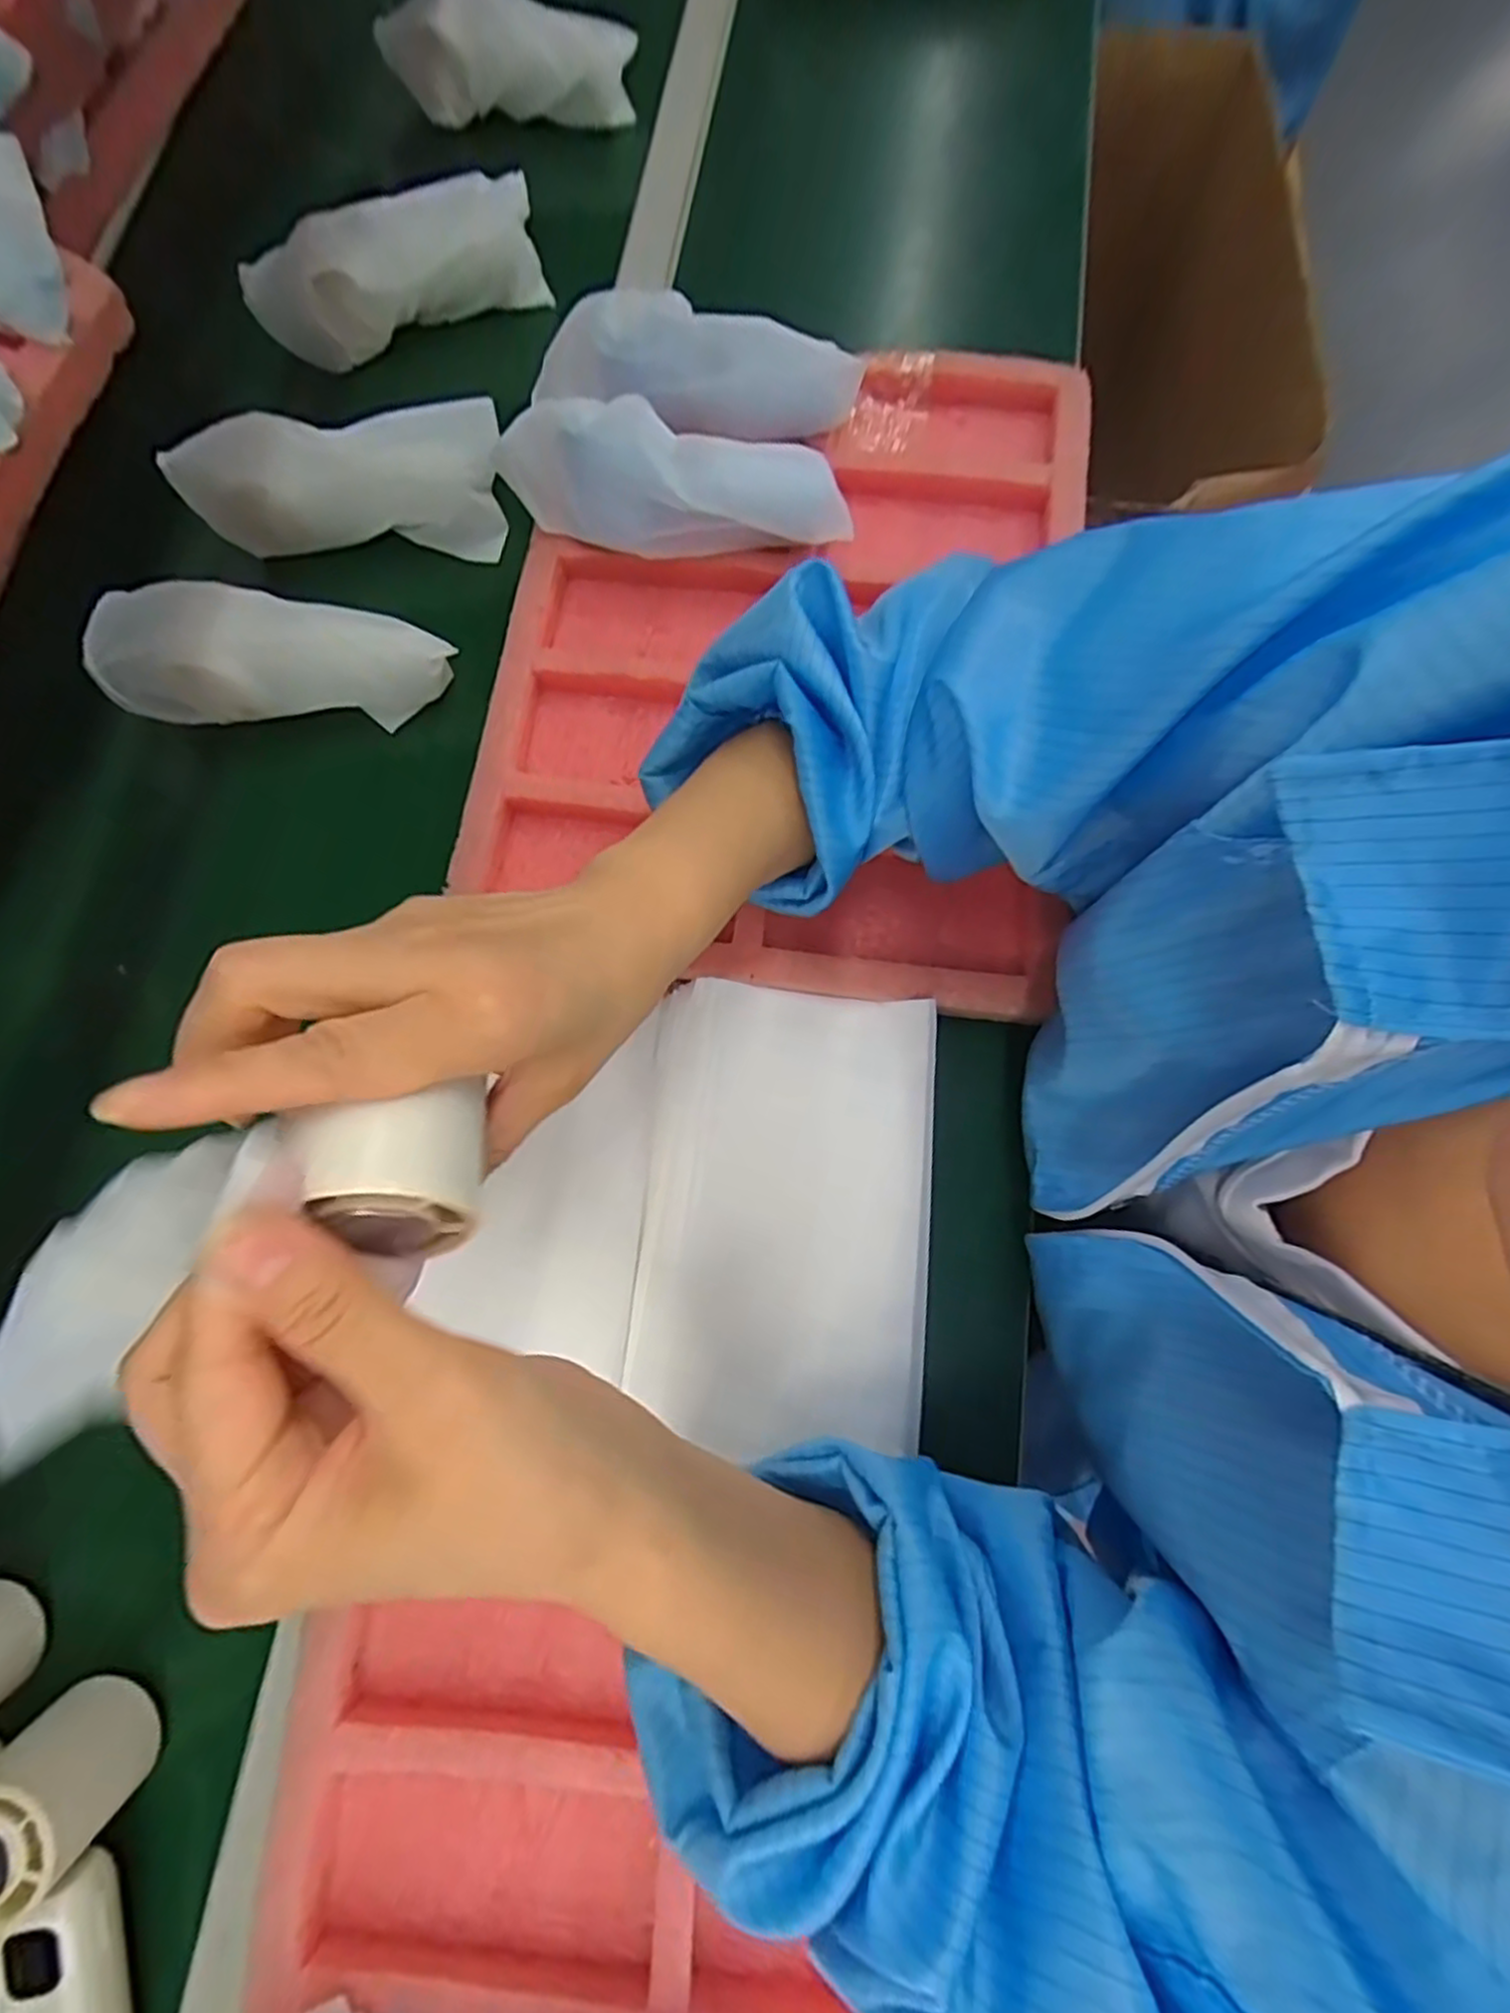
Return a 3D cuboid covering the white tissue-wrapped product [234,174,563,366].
[{"bbox_3d":[-0.258,-0.531,0.522,0.201,0.058,0.070,-23,77,-4],"label":"white tissue-wrapped product"}]

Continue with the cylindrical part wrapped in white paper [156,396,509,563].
[{"bbox_3d":[-0.263,-0.348,0.466,0.189,0.072,0.066,1,76,1],"label":"cylindrical part wrapped in white paper"}]

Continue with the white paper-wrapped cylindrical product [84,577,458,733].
[{"bbox_3d":[-0.292,-0.210,0.435,0.202,0.047,0.073,6,77,3],"label":"white paper-wrapped cylindrical product"}]

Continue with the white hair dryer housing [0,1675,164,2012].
[{"bbox_3d":[-0.282,0.380,0.299,0.055,0.061,0.152,-21,77,-4],"label":"white hair dryer housing"}]

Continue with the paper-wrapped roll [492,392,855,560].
[{"bbox_3d":[-0.047,-0.306,0.426,0.196,0.063,0.059,3,76,2],"label":"paper-wrapped roll"}]

